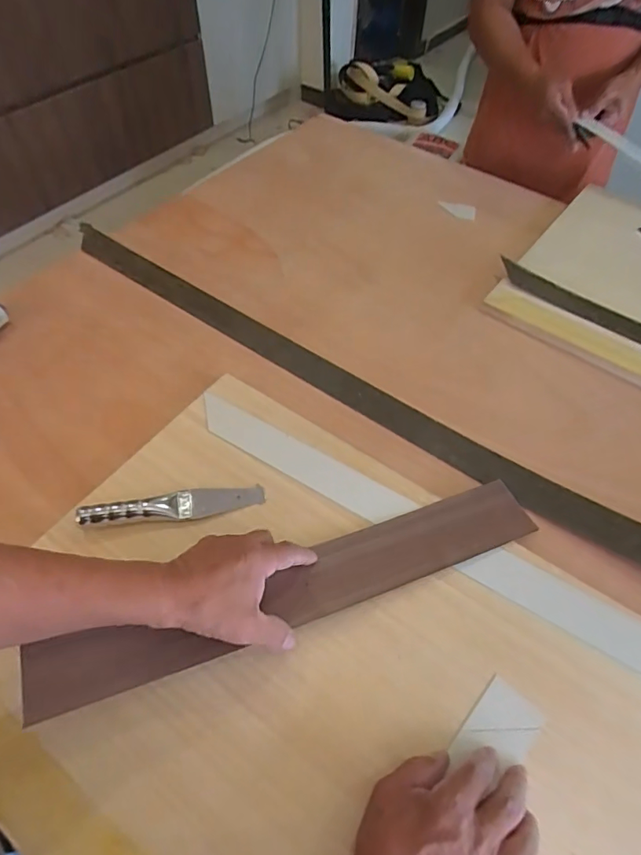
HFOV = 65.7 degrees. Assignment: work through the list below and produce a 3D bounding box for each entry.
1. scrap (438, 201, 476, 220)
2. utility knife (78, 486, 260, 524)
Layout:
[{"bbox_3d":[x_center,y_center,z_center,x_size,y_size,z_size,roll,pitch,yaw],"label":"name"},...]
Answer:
[{"bbox_3d":[0.262,-0.414,0.950,0.069,0.004,0.042,10,63,3],"label":"scrap"},{"bbox_3d":[-0.163,0.083,0.550,0.195,0.021,0.033,-6,55,-7],"label":"utility knife"}]

